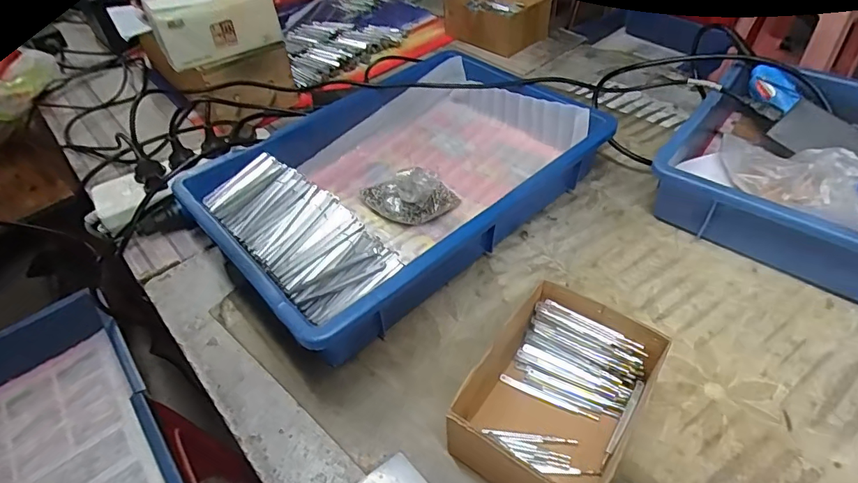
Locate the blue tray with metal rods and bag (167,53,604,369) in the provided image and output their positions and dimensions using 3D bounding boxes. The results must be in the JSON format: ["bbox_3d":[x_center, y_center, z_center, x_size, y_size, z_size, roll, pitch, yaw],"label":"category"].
[{"bbox_3d":[-0.028,-0.079,0.542,0.412,0.083,0.273,-36,54,-26],"label":"blue tray with metal rods and bag"}]

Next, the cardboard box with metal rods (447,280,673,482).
[{"bbox_3d":[0.100,0.123,0.376,0.115,0.073,0.161,26,54,25],"label":"cardboard box with metal rods"}]

